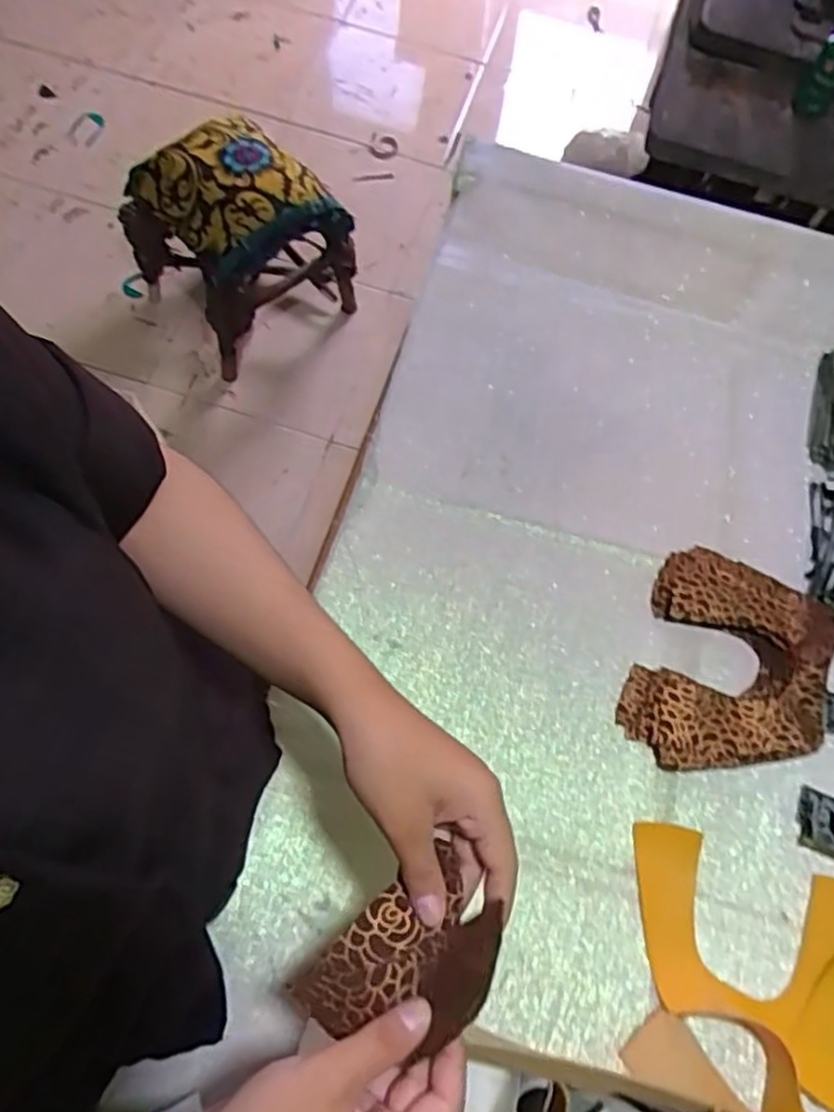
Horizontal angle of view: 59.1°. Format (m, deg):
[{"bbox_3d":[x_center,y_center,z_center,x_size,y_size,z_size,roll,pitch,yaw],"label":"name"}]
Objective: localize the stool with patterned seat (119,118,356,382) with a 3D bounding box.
[{"bbox_3d":[-0.344,-0.622,1.425,0.318,0.336,0.344,-39,77,-17],"label":"stool with patterned seat"}]

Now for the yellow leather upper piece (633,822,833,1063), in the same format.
[{"bbox_3d":[0.235,0.271,0.521,0.172,0.015,0.115,18,69,3],"label":"yellow leather upper piece"}]

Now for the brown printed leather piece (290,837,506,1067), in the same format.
[{"bbox_3d":[-0.005,0.196,0.349,0.100,0.037,0.063,-39,75,-15],"label":"brown printed leather piece"}]

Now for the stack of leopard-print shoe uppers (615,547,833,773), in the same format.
[{"bbox_3d":[0.251,0.089,0.584,0.144,0.036,0.182,22,69,4],"label":"stack of leopard-print shoe uppers"}]

